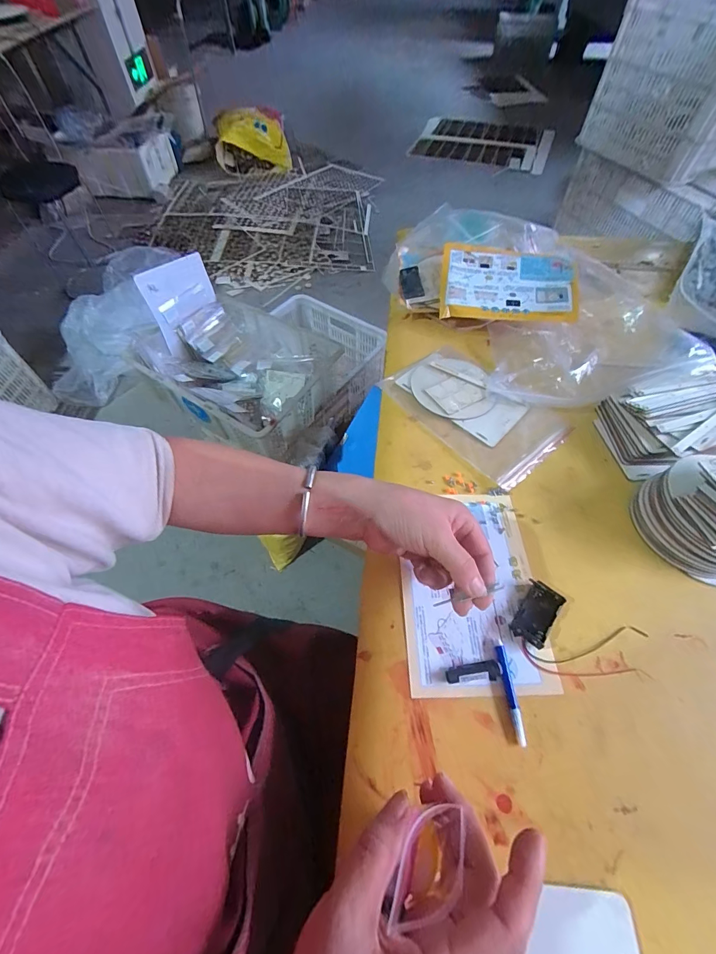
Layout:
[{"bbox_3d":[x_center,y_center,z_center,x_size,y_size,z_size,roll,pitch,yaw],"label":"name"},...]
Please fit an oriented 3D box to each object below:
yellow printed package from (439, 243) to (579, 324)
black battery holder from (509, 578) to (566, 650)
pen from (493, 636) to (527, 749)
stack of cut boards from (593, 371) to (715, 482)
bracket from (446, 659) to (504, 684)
[{"bbox_3d":[0.239,-0.309,0.596,0.203,0.017,0.143,7,72,7],"label":"yellow printed package"},{"bbox_3d":[0.177,0.136,0.367,0.034,0.013,0.060,29,63,17],"label":"black battery holder"},{"bbox_3d":[0.136,0.192,0.334,0.012,0.008,0.081,-3,58,-2],"label":"pen"},{"bbox_3d":[0.418,-0.074,0.475,0.202,0.050,0.125,-14,59,-8],"label":"stack of cut boards"},{"bbox_3d":[0.108,0.182,0.345,0.051,0.007,0.017,-7,59,-4],"label":"bracket"}]

